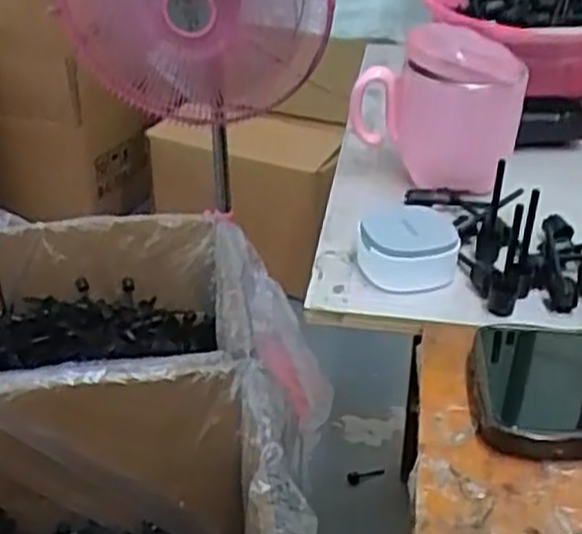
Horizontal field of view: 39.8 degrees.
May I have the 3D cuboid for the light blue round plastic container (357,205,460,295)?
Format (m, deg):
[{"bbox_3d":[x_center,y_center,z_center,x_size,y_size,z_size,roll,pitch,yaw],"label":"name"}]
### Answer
[{"bbox_3d":[0.067,-0.014,0.469,0.054,0.032,0.066,4,32,6],"label":"light blue round plastic container"}]

